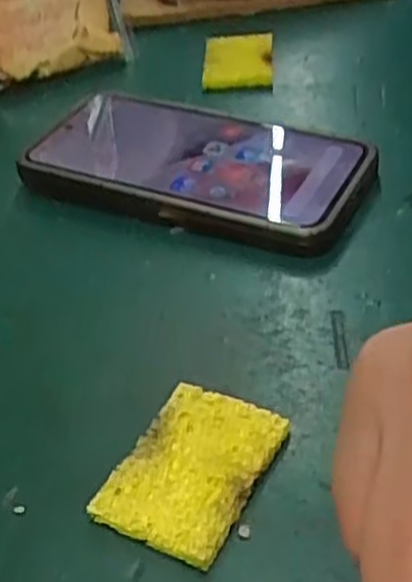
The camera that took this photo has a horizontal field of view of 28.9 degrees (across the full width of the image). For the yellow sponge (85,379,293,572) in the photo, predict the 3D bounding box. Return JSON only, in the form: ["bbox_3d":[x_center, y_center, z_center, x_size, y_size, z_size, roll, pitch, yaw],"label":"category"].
[{"bbox_3d":[-0.004,0.054,0.245,0.040,0.008,0.055,16,45,25],"label":"yellow sponge"}]

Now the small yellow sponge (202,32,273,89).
[{"bbox_3d":[0.018,-0.132,0.455,0.039,0.015,0.049,-1,40,7],"label":"small yellow sponge"}]

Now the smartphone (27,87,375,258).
[{"bbox_3d":[-0.005,-0.060,0.364,0.155,0.014,0.080,16,52,21],"label":"smartphone"}]

